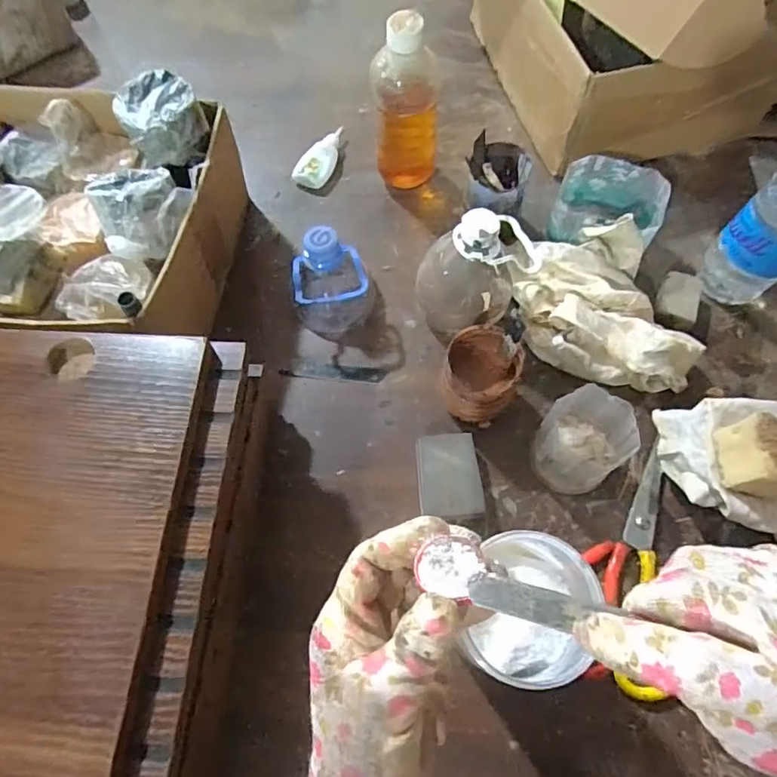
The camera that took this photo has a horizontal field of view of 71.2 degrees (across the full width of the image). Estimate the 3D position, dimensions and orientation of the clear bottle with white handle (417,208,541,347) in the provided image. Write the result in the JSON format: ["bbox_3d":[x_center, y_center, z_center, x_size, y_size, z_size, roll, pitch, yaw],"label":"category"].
[{"bbox_3d":[0.084,-0.103,0.501,0.107,0.119,0.081,-23,67,-9],"label":"clear bottle with white handle"}]

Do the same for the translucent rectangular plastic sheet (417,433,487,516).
[{"bbox_3d":[0.052,0.075,0.469,0.052,0.024,0.069,-3,66,0],"label":"translucent rectangular plastic sheet"}]

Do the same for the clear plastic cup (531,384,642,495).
[{"bbox_3d":[0.158,0.046,0.455,0.070,0.092,0.070,-1,66,1],"label":"clear plastic cup"}]

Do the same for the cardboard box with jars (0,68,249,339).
[{"bbox_3d":[-0.321,-0.159,0.511,0.315,0.136,0.252,7,66,4],"label":"cardboard box with jars"}]

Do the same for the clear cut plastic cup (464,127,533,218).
[{"bbox_3d":[0.109,-0.207,0.550,0.062,0.087,0.071,1,66,2],"label":"clear cut plastic cup"}]

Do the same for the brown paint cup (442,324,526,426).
[{"bbox_3d":[0.080,-0.005,0.482,0.062,0.074,0.071,15,67,8],"label":"brown paint cup"}]

